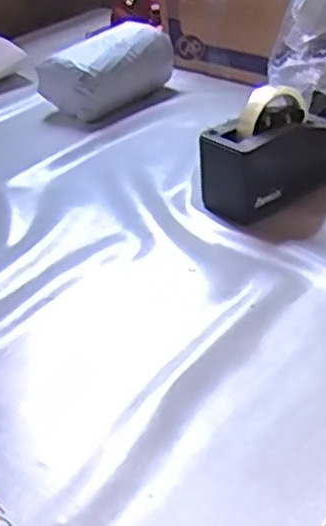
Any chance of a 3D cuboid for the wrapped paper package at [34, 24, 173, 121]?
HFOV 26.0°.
[{"bbox_3d":[-0.088,-0.303,1.112,0.122,0.100,0.183,24,45,37],"label":"wrapped paper package"}]

